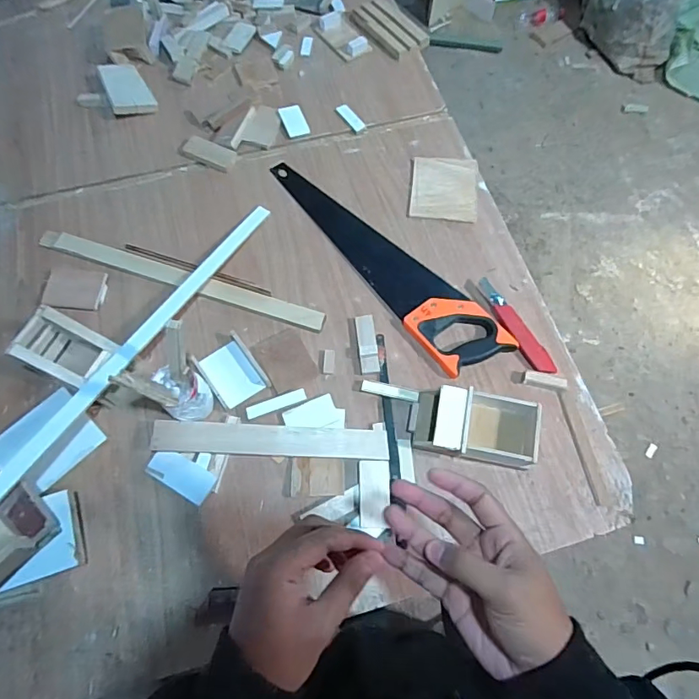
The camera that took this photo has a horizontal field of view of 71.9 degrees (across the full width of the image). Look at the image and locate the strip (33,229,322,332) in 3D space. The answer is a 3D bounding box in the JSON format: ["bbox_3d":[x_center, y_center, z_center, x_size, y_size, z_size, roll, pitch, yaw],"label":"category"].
[{"bbox_3d":[-0.281,-0.117,0.788,0.500,0.017,0.034,17,69,8],"label":"strip"}]

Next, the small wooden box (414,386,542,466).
[{"bbox_3d":[0.173,0.107,0.671,0.169,0.058,0.094,9,68,5],"label":"small wooden box"}]

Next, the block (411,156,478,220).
[{"bbox_3d":[0.173,-0.295,0.876,0.117,0.005,0.138,6,68,3],"label":"block"}]

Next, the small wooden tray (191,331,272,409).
[{"bbox_3d":[-0.177,0.034,0.732,0.076,0.018,0.102,-35,71,-13],"label":"small wooden tray"}]

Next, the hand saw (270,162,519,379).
[{"bbox_3d":[0.046,-0.161,0.806,0.111,0.024,0.510,-37,72,-13],"label":"hand saw"}]

